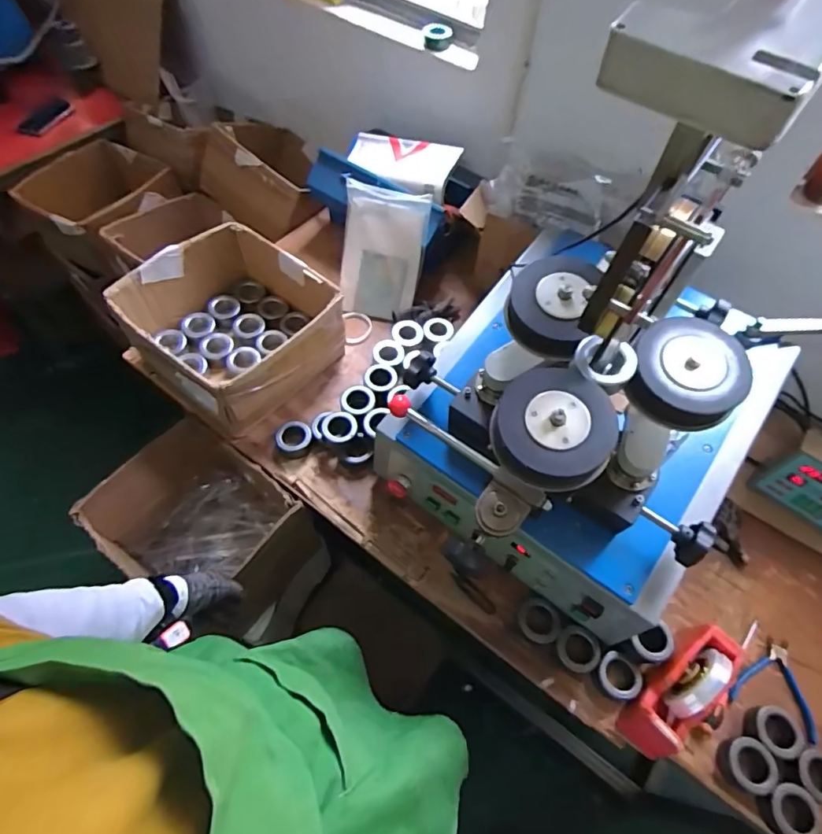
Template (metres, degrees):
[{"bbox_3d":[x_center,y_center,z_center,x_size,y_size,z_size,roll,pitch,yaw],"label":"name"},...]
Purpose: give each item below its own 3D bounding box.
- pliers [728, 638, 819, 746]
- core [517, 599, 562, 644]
[{"bbox_3d":[0.592,0.426,0.804,0.129,0.024,0.138,28,62,13],"label":"pliers"},{"bbox_3d":[0.208,0.332,0.803,0.065,0.025,0.064,1,59,-2],"label":"core"}]

